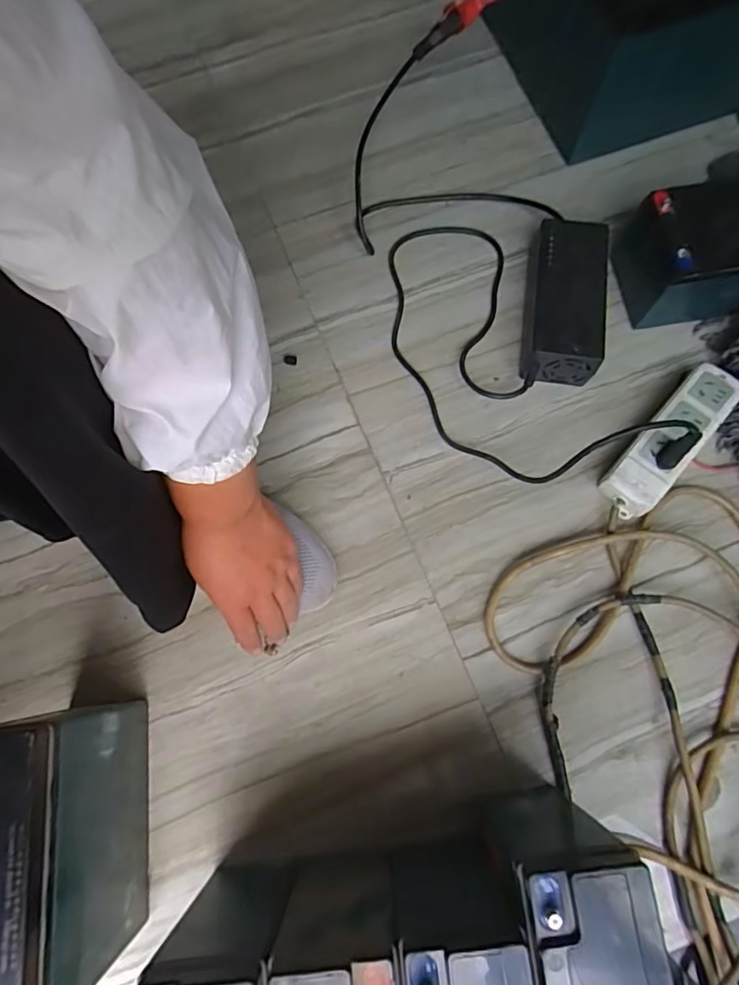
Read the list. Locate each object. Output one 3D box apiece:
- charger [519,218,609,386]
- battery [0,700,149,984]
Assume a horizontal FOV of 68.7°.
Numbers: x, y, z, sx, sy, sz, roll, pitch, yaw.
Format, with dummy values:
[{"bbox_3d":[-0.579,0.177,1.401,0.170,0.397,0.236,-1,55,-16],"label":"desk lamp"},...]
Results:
[{"bbox_3d":[0.205,-0.203,0.577,0.073,0.067,0.176,9,74,3],"label":"charger"},{"bbox_3d":[-0.229,0.256,0.393,0.075,0.170,0.171,-5,74,-1],"label":"battery"}]

